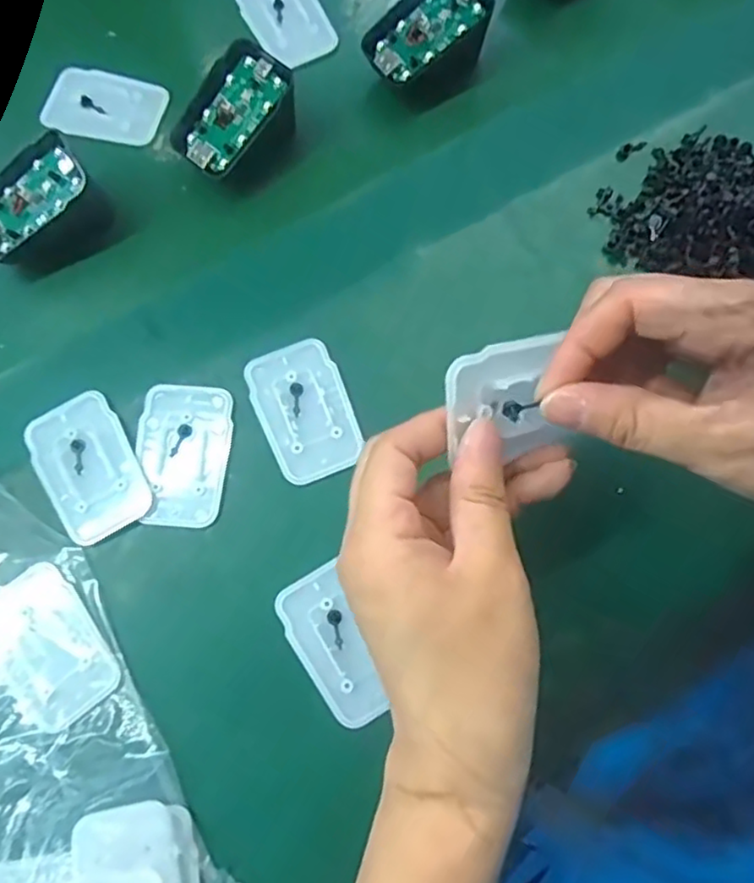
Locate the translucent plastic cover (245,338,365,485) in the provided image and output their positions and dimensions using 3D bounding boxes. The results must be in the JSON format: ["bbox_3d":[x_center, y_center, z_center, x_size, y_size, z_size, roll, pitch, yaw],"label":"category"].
[{"bbox_3d":[-0.036,-0.016,0.325,0.045,0.006,0.069,-21,76,-5],"label":"translucent plastic cover"}]

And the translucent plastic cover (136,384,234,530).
[{"bbox_3d":[-0.096,0.006,0.318,0.044,0.005,0.069,5,75,2],"label":"translucent plastic cover"}]

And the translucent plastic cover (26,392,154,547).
[{"bbox_3d":[-0.140,0.012,0.317,0.043,0.008,0.068,-29,77,-7],"label":"translucent plastic cover"}]

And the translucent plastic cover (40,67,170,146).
[{"bbox_3d":[-0.159,-0.196,0.383,0.066,0.011,0.043,13,76,4],"label":"translucent plastic cover"}]

